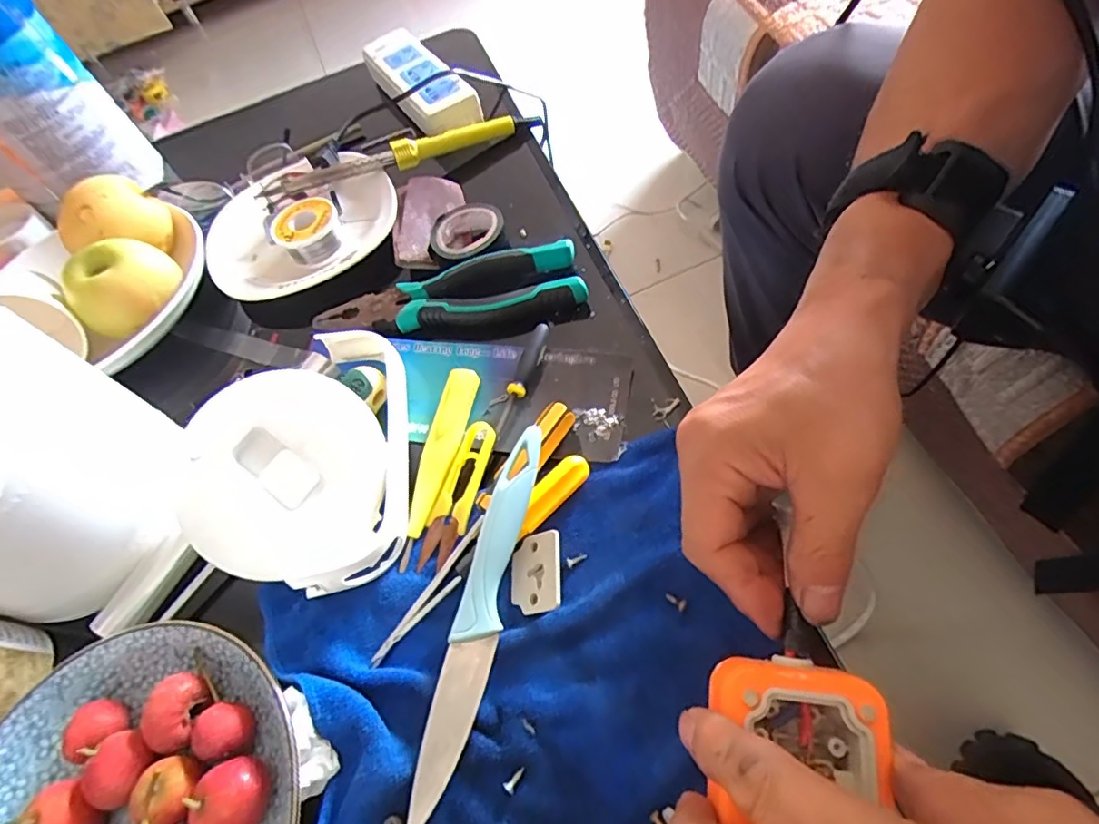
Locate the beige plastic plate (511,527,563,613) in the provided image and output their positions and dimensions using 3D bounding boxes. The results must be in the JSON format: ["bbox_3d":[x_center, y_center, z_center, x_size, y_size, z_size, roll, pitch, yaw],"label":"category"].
[{"bbox_3d":[-0.006,0.084,0.298,0.031,0.005,0.040,-22,55,30],"label":"beige plastic plate"}]

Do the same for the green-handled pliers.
[{"bbox_3d":[-0.074,-0.087,0.411,0.191,0.019,0.056,-12,57,4],"label":"green-handled pliers"}]

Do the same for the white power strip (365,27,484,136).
[{"bbox_3d":[-0.131,-0.330,0.567,0.063,0.031,0.166,-35,58,-10],"label":"white power strip"}]

